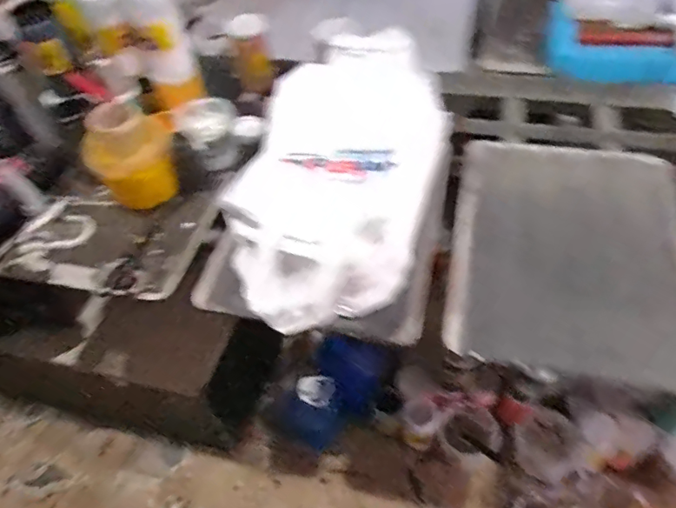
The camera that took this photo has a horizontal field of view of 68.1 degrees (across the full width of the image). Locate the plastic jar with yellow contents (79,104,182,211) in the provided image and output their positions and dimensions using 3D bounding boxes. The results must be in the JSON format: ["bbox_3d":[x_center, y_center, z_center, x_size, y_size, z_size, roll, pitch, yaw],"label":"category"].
[{"bbox_3d":[-0.399,-0.188,0.999,0.140,0.193,0.134,-2,49,3],"label":"plastic jar with yellow contents"}]

